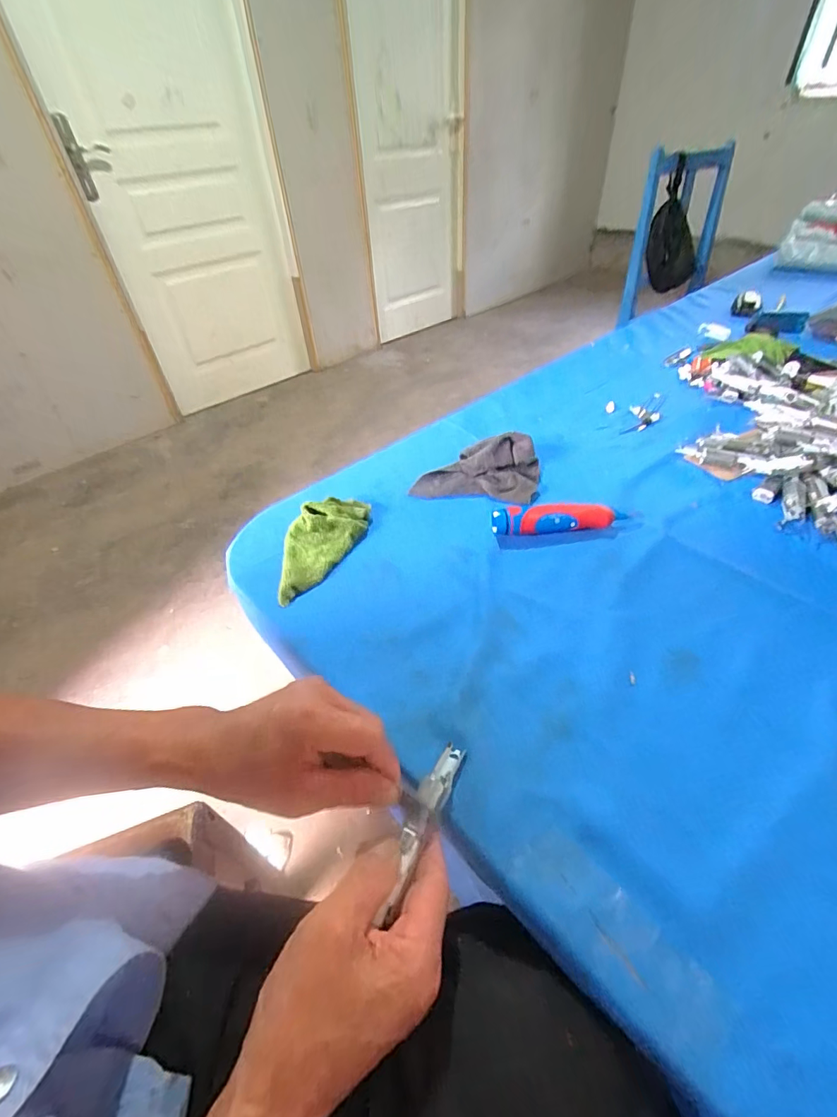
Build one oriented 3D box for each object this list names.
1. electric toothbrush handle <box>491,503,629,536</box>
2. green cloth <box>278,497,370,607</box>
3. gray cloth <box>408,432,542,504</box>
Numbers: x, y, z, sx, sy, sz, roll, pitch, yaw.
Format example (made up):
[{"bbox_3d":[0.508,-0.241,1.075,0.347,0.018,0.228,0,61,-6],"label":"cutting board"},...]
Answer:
[{"bbox_3d":[0.154,-0.043,0.505,0.142,0.025,0.030,-6,43,0],"label":"electric toothbrush handle"},{"bbox_3d":[-0.114,-0.021,0.502,0.069,0.037,0.152,20,49,25],"label":"green cloth"},{"bbox_3d":[0.074,-0.117,0.580,0.154,0.040,0.092,5,44,12],"label":"gray cloth"}]

